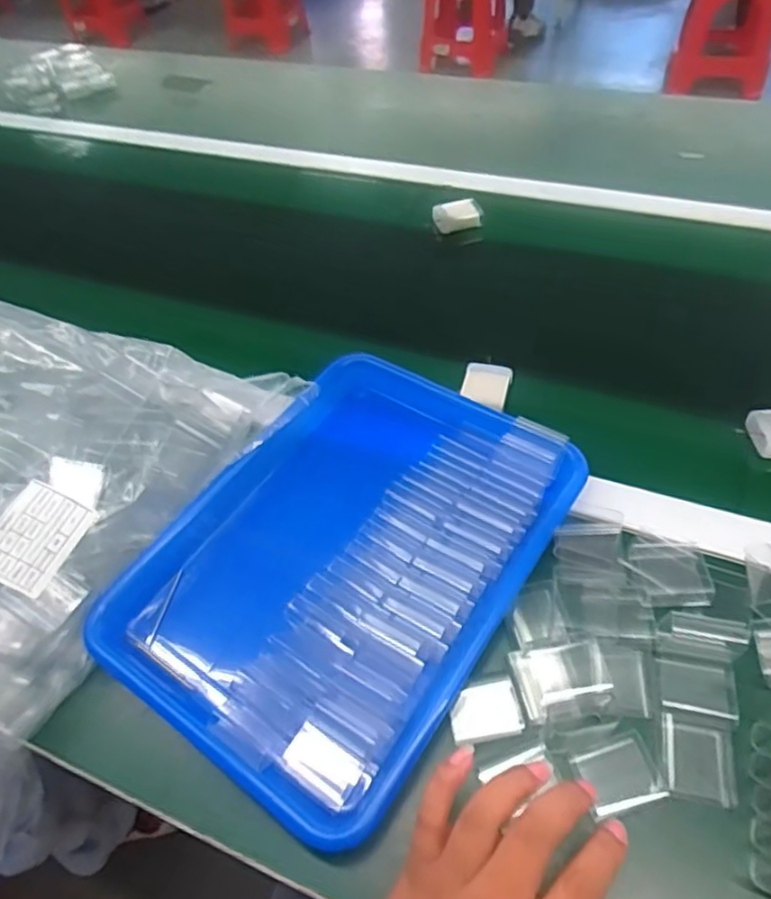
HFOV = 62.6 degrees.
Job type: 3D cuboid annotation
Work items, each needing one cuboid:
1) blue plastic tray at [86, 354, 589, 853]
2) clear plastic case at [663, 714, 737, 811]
[{"bbox_3d":[-0.025,0.074,0.472,0.241,0.049,0.326,27,58,24],"label":"blue plastic tray"},{"bbox_3d":[0.187,0.185,0.378,0.039,0.009,0.044,9,53,12],"label":"clear plastic case"}]

